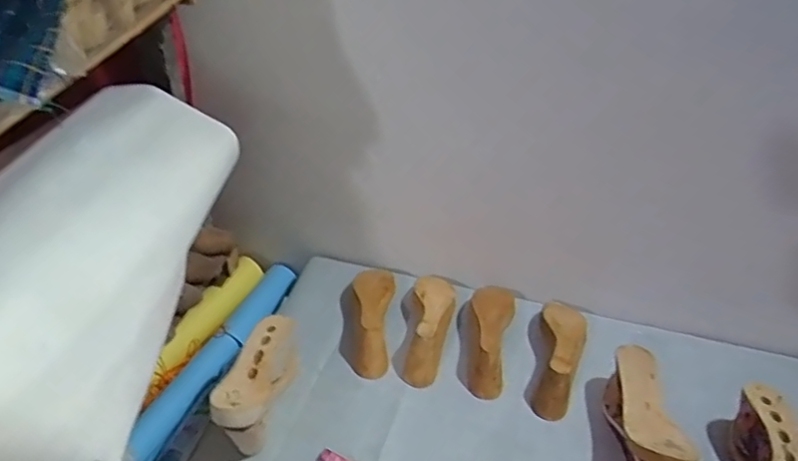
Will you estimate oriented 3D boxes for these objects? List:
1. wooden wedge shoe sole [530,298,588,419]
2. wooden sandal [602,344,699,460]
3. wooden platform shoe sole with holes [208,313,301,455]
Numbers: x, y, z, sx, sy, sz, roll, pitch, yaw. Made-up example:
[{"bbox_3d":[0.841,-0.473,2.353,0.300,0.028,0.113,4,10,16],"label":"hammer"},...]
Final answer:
[{"bbox_3d":[0.279,0.211,1.004,0.082,0.078,0.235,13,40,15],"label":"wooden wedge shoe sole"},{"bbox_3d":[0.369,0.283,0.867,0.072,0.130,0.237,3,38,2],"label":"wooden sandal"},{"bbox_3d":[-0.217,0.227,0.887,0.080,0.111,0.230,7,39,8],"label":"wooden platform shoe sole with holes"}]

